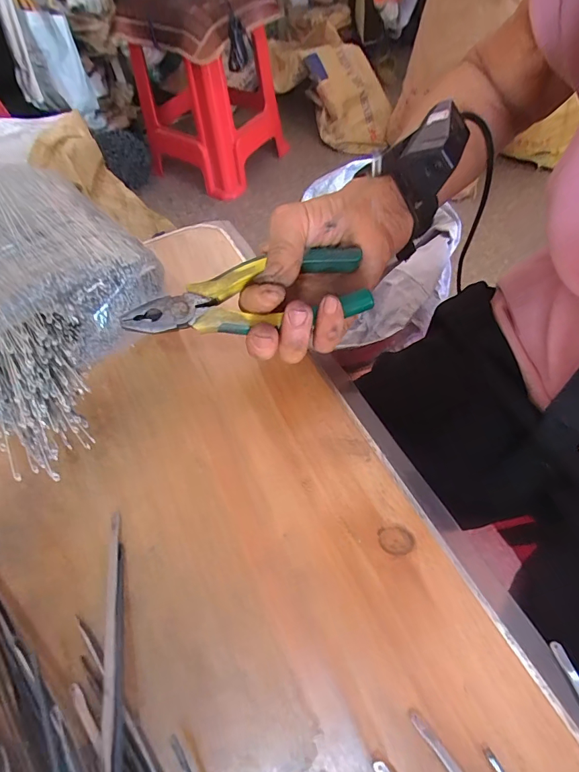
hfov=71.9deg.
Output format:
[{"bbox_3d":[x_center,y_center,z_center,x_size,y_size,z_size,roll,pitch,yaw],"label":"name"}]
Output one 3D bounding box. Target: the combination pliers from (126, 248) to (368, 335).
[{"bbox_3d":[-0.027,-0.056,0.256,0.155,0.025,0.040,-13,58,-4],"label":"combination pliers"}]

